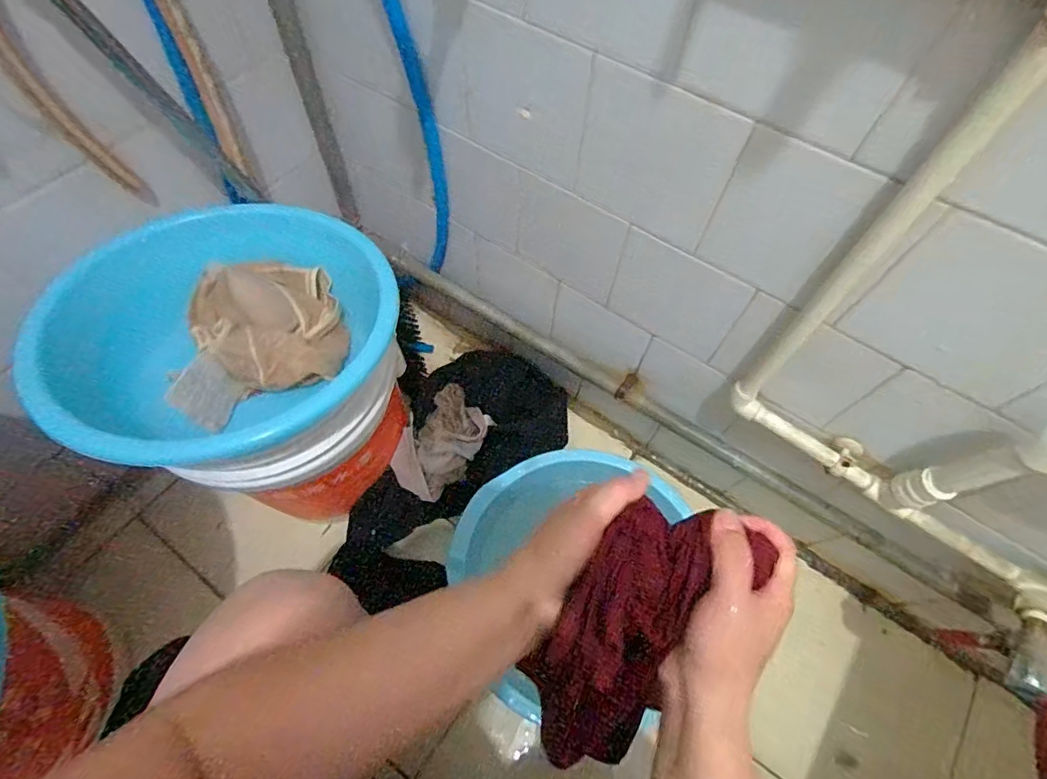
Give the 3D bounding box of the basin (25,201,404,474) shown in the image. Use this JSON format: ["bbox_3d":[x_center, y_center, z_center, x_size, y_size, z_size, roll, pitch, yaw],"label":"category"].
[{"bbox_3d":[-0.303,-0.080,0.549,0.319,0.113,0.297,1,62,-2],"label":"basin"}]

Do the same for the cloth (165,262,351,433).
[{"bbox_3d":[-0.299,-0.071,0.574,0.165,0.056,0.208,-15,64,-10],"label":"cloth"}]

